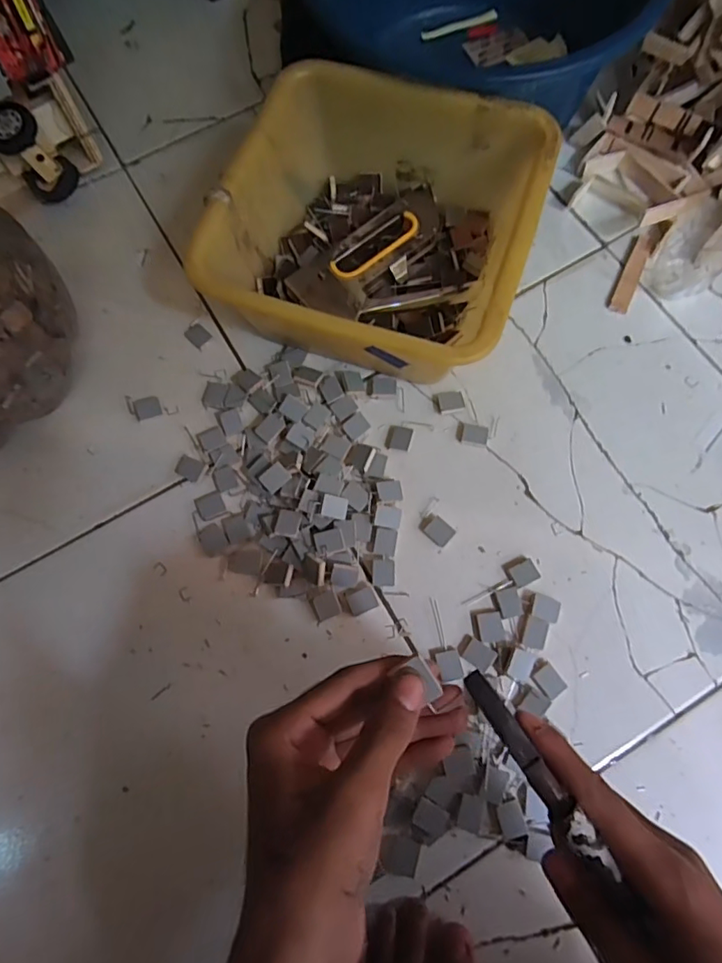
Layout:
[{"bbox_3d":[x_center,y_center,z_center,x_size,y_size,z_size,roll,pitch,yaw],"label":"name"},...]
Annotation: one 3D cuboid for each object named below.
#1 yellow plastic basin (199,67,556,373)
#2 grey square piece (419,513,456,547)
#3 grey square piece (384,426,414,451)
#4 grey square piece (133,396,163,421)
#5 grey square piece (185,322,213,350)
[{"bbox_3d":[0.018,-0.226,0.513,0.261,0.121,0.262,17,74,7],"label":"yellow plastic basin"},{"bbox_3d":[0.069,0.043,0.488,0.030,0.009,0.021,38,77,12],"label":"grey square piece"},{"bbox_3d":[0.037,-0.041,0.512,0.024,0.004,0.025,13,73,6],"label":"grey square piece"},{"bbox_3d":[-0.211,-0.073,0.532,0.026,0.004,0.022,-15,73,-3],"label":"grey square piece"},{"bbox_3d":[-0.170,-0.152,0.559,0.026,0.004,0.020,39,78,13],"label":"grey square piece"}]

